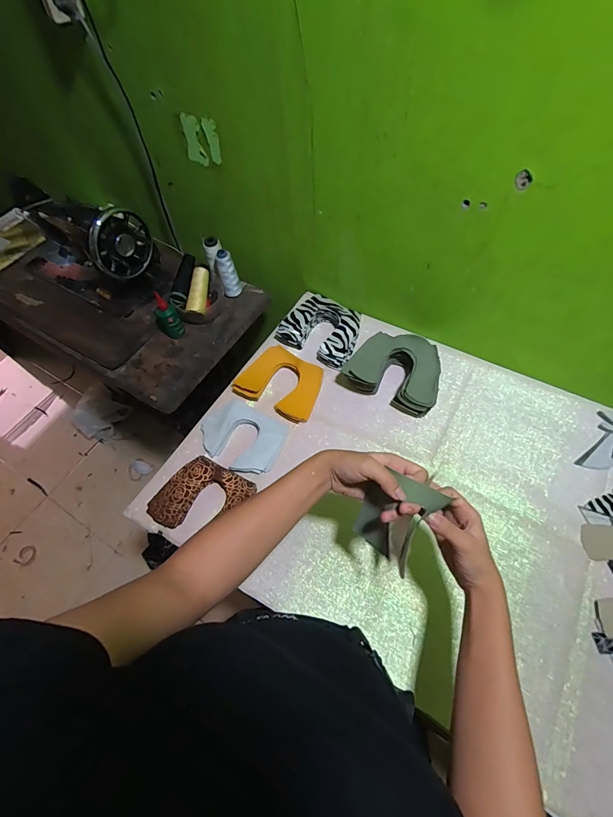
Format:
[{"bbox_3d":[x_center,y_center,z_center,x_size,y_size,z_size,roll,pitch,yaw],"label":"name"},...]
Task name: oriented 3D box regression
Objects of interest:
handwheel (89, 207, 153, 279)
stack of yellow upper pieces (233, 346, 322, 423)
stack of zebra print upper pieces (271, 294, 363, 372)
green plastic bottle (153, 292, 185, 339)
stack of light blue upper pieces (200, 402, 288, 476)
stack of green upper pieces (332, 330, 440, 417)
[{"bbox_3d":[-0.378,-0.338,0.732,0.023,0.125,0.125,25,65,17],"label":"handwheel"},{"bbox_3d":[-0.052,-0.056,0.709,0.161,0.033,0.125,21,64,16],"label":"stack of yellow upper pieces"},{"bbox_3d":[0.037,-0.169,0.763,0.163,0.051,0.136,26,65,18],"label":"stack of zebra print upper pieces"},{"bbox_3d":[-0.308,-0.204,0.781,0.050,0.088,0.053,-29,62,-12],"label":"green plastic bottle"},{"bbox_3d":[-0.119,0.050,0.656,0.150,0.014,0.114,23,65,17],"label":"stack of light blue upper pieces"},{"bbox_3d":[0.173,-0.084,0.696,0.187,0.065,0.157,25,65,18],"label":"stack of green upper pieces"}]

